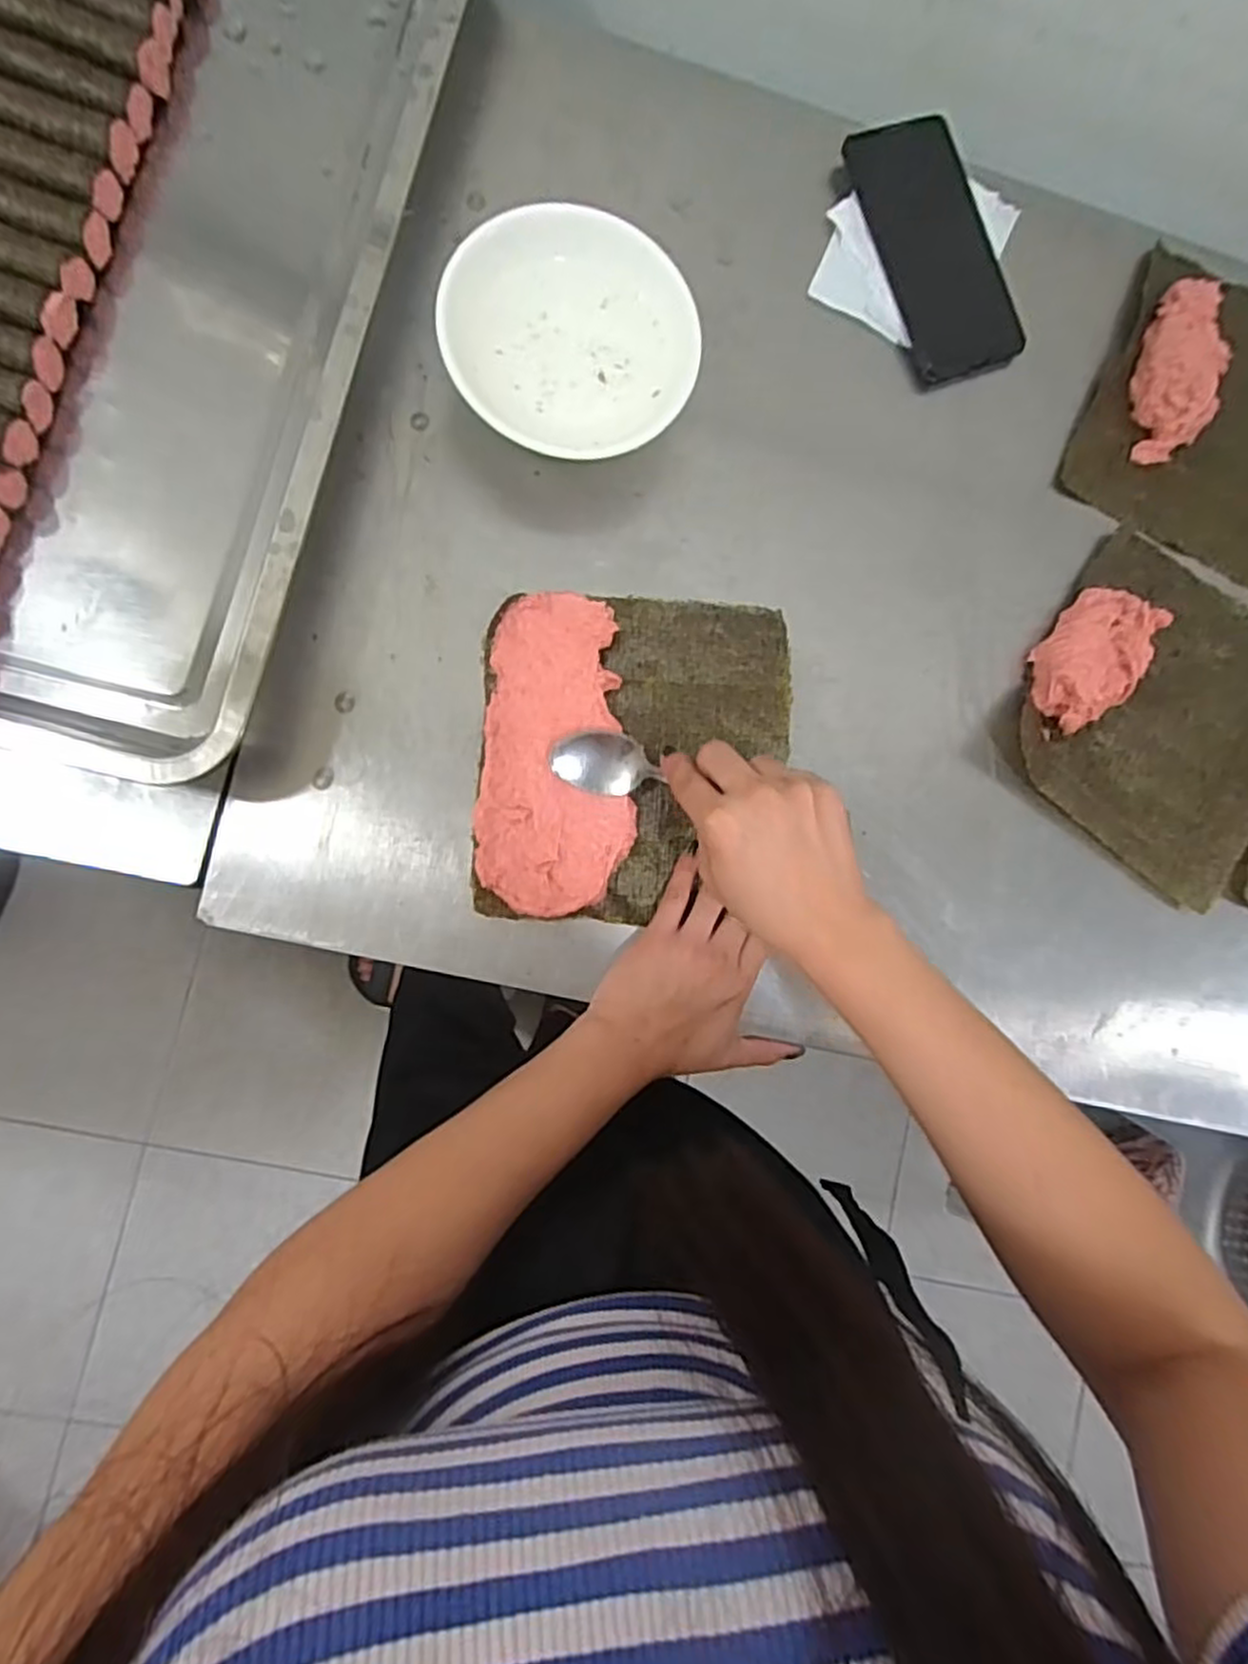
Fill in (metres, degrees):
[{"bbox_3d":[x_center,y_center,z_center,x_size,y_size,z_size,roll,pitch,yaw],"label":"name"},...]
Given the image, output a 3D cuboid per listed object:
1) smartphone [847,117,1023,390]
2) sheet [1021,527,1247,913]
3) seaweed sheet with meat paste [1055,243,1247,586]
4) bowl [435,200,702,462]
[{"bbox_3d":[0.209,-0.389,0.505,0.078,0.014,0.167,-21,89,-8],"label":"smartphone"},{"bbox_3d":[0.360,-0.083,0.497,0.186,0.031,0.204,36,83,-4],"label":"sheet"},{"bbox_3d":[0.421,-0.289,0.518,0.183,0.027,0.199,25,84,-5],"label":"seaweed sheet with meat paste"},{"bbox_3d":[-0.030,-0.286,0.447,0.144,0.052,0.139,0,86,-7],"label":"bowl"}]

